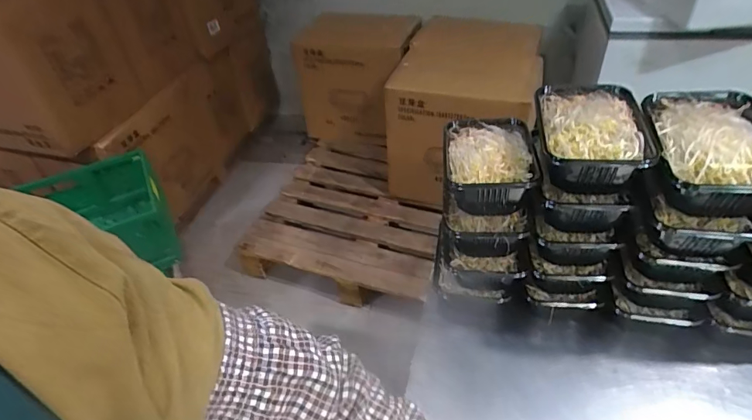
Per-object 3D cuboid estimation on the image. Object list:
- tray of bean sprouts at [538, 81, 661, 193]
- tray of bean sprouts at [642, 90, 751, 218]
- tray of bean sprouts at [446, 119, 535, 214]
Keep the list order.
[{"bbox_3d":[0.270,-0.092,0.571,0.122,0.062,0.184,4,42,11],"label":"tray of bean sprouts"},{"bbox_3d":[0.387,-0.070,0.528,0.124,0.070,0.176,7,43,14],"label":"tray of bean sprouts"},{"bbox_3d":[0.156,-0.059,0.628,0.115,0.066,0.188,1,42,8],"label":"tray of bean sprouts"}]

